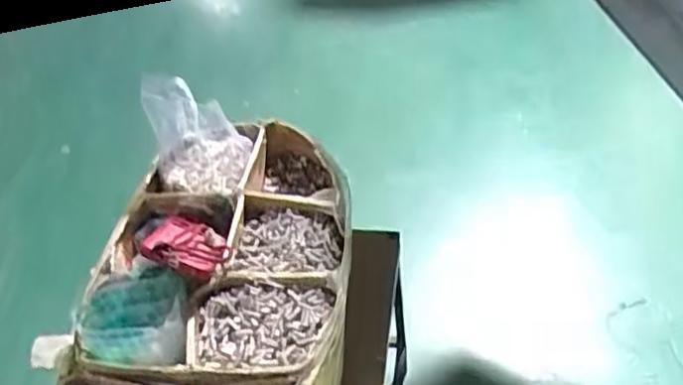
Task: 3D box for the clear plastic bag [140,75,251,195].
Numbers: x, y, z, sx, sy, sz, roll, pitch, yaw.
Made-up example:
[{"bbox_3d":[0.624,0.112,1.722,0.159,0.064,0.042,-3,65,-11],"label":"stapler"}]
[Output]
[{"bbox_3d":[-0.191,-0.082,0.919,0.120,0.131,0.124,-13,45,-7],"label":"clear plastic bag"}]

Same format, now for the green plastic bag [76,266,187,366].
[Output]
[{"bbox_3d":[-0.224,0.133,0.766,0.114,0.040,0.102,0,43,5],"label":"green plastic bag"}]

